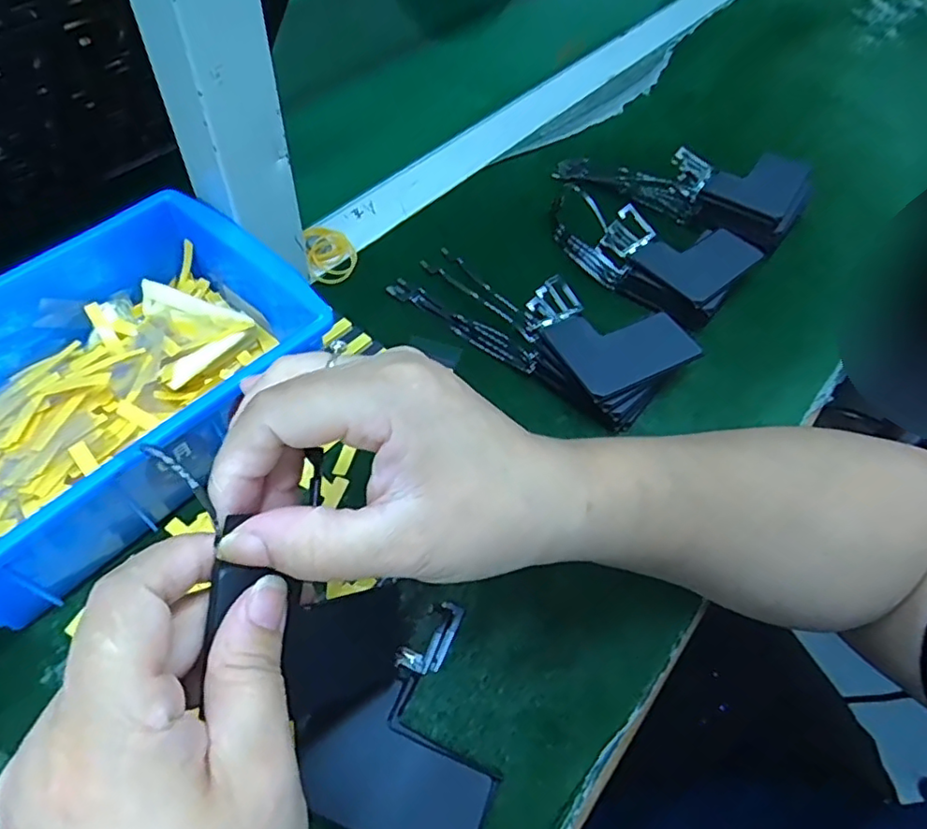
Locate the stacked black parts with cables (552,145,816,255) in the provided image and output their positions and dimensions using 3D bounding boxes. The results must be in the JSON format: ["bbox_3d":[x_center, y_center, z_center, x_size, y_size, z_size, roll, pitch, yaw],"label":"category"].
[{"bbox_3d":[0.167,-0.186,0.448,0.173,0.038,0.081,31,58,17],"label":"stacked black parts with cables"}]

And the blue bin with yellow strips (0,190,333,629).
[{"bbox_3d":[-0.177,-0.012,0.289,0.135,0.067,0.200,37,60,20],"label":"blue bin with yellow strips"}]

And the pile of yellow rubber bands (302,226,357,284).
[{"bbox_3d":[-0.089,-0.108,0.396,0.031,0.011,0.045,-11,58,-13],"label":"pile of yellow rubber bands"}]

